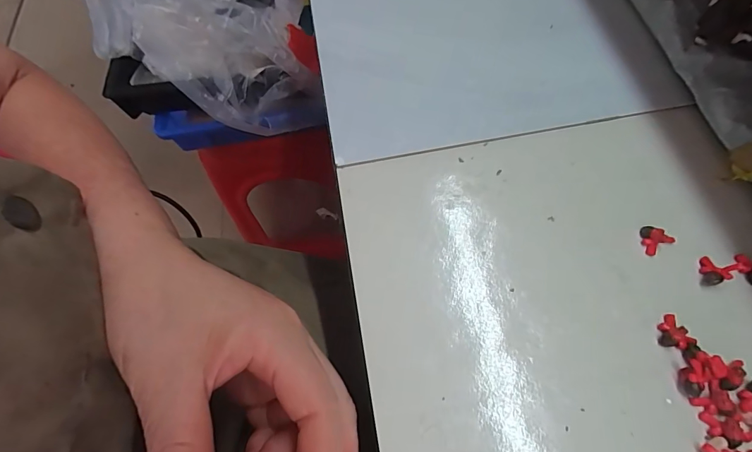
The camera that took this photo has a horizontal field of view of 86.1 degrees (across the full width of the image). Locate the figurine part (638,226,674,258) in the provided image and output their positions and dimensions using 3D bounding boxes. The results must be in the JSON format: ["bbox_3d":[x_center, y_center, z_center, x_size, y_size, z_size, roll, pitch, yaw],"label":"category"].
[{"bbox_3d":[0.143,0.006,0.205,0.016,0.006,0.013,-29,67,-10],"label":"figurine part"}]

